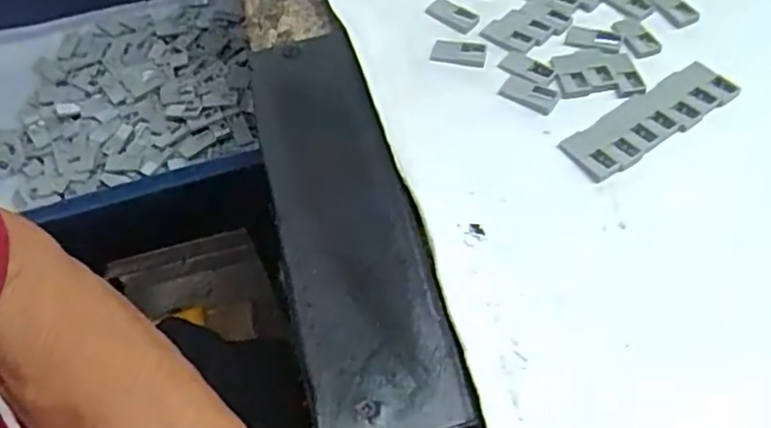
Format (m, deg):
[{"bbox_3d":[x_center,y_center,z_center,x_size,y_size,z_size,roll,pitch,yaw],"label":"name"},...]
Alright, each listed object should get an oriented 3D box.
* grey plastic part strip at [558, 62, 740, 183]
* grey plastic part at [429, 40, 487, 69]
[{"bbox_3d":[0.128,-0.046,0.318,0.091,0.005,0.029,-31,62,-16],"label":"grey plastic part strip"},{"bbox_3d":[0.039,-0.086,0.352,0.030,0.009,0.012,15,58,26],"label":"grey plastic part"}]

